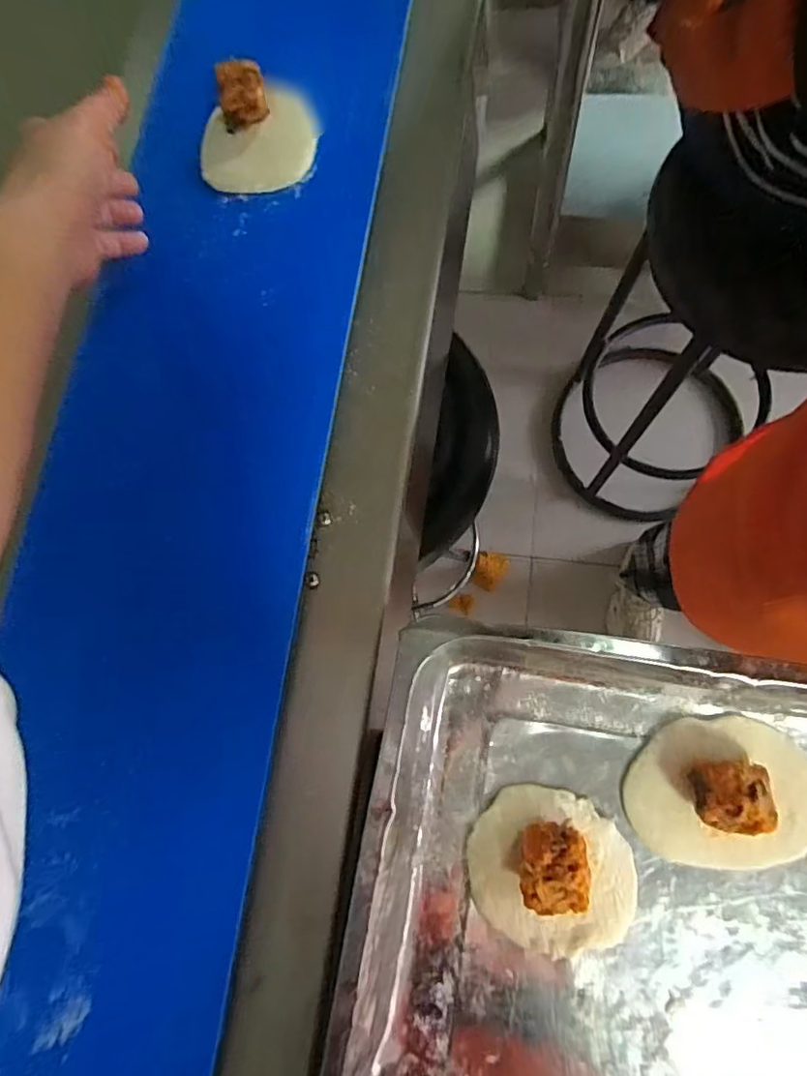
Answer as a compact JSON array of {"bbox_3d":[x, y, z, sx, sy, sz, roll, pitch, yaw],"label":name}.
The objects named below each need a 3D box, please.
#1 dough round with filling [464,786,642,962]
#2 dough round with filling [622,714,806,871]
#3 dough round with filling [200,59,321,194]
[{"bbox_3d":[0.086,0.192,0.306,0.098,0.030,0.083,37,84,13],"label":"dough round with filling"},{"bbox_3d":[0.187,0.145,0.301,0.105,0.035,0.082,9,78,8],"label":"dough round with filling"},{"bbox_3d":[-0.107,-0.293,0.386,0.087,0.034,0.080,-1,77,6],"label":"dough round with filling"}]

